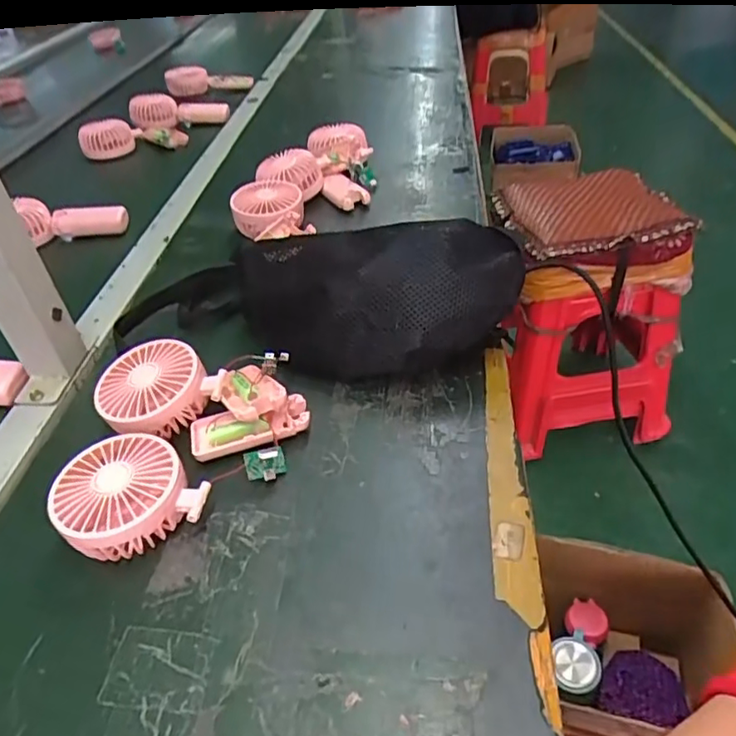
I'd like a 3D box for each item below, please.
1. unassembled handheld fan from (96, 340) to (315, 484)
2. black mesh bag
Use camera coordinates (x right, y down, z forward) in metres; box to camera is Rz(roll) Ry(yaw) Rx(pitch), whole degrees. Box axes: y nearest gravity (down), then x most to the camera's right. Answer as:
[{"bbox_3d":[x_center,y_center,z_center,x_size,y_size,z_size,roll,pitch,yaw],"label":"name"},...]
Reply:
[{"bbox_3d":[-0.133,0.024,0.479,0.168,0.048,0.106,11,44,18],"label":"unassembled handheld fan"},{"bbox_3d":[-0.049,-0.067,0.535,0.366,0.107,0.127,6,43,13],"label":"black mesh bag"}]

